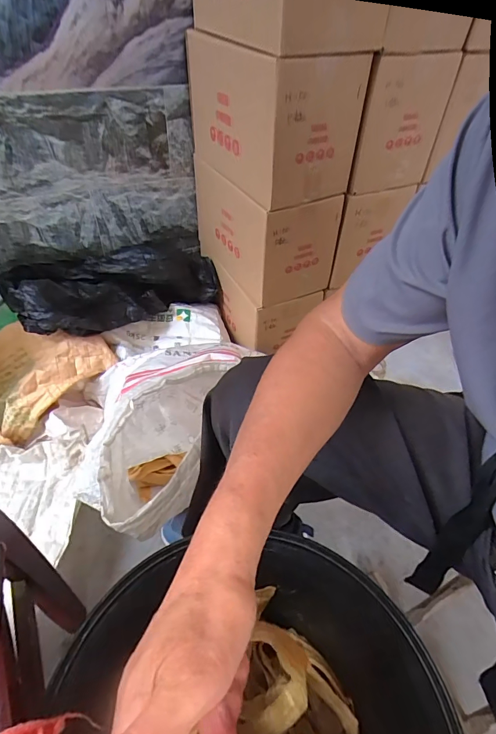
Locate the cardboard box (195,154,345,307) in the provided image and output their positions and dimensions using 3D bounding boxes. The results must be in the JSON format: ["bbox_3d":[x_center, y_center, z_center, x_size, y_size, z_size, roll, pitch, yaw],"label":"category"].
[{"bbox_3d":[0.031,-0.377,1.040,0.204,0.234,0.394,-19,48,-22],"label":"cardboard box"}]

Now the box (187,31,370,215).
[{"bbox_3d":[0.037,-0.564,0.882,0.215,0.243,0.433,-23,50,-25],"label":"box"}]

